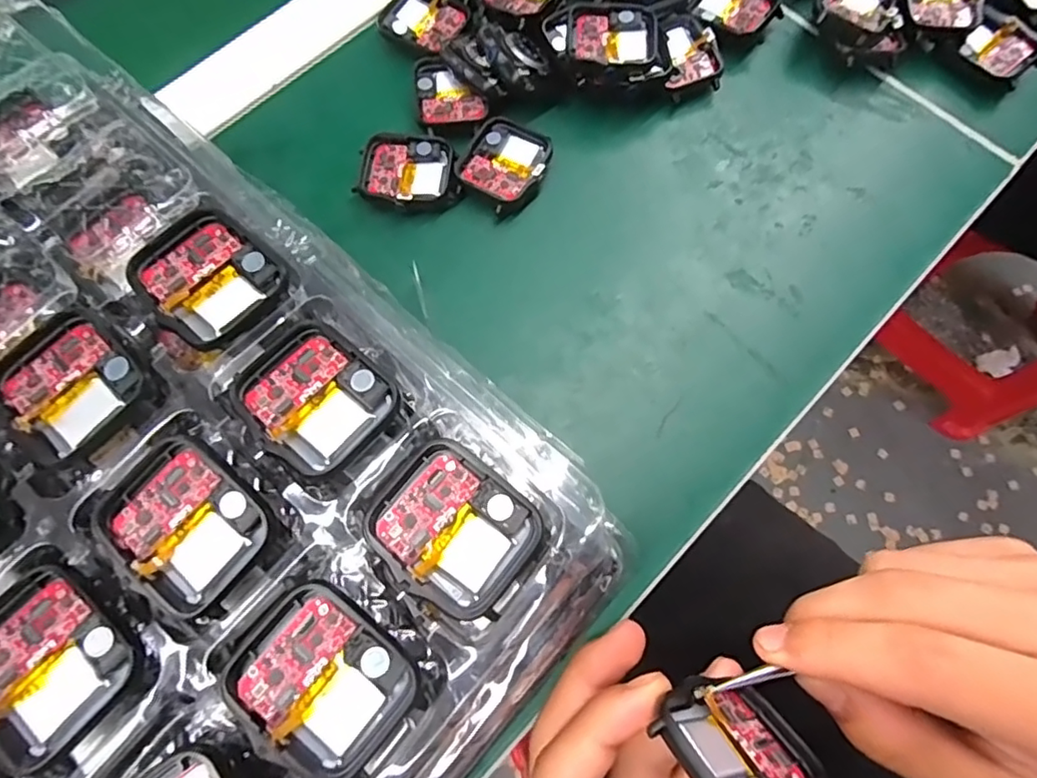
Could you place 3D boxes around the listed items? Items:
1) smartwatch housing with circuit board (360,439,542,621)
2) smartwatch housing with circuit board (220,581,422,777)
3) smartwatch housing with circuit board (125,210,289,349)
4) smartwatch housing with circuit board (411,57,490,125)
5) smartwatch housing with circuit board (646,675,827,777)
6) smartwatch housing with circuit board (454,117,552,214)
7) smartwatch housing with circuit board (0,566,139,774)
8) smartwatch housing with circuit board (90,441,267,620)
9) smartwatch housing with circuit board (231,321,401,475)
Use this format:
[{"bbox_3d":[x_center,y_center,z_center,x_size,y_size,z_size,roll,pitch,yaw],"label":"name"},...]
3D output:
[{"bbox_3d":[-0.018,0.039,0.159,0.043,0.008,0.038,41,78,12],"label":"smartwatch housing with circuit board"},{"bbox_3d":[-0.050,0.075,0.147,0.043,0.012,0.037,39,78,12],"label":"smartwatch housing with circuit board"},{"bbox_3d":[-0.100,-0.037,0.180,0.045,0.005,0.037,40,77,12],"label":"smartwatch housing with circuit board"},{"bbox_3d":[-0.035,-0.150,0.283,0.033,0.008,0.041,-12,73,-2],"label":"smartwatch housing with circuit board"},{"bbox_3d":[0.061,0.101,0.164,0.046,0.037,0.007,8,112,-32],"label":"smartwatch housing with circuit board"},{"bbox_3d":[-0.005,-0.109,0.275,0.042,0.011,0.043,38,77,12],"label":"smartwatch housing with circuit board"},{"bbox_3d":[-0.126,0.071,0.148,0.044,0.006,0.037,39,77,12],"label":"smartwatch housing with circuit board"},{"bbox_3d":[-0.094,0.036,0.157,0.042,0.009,0.036,43,79,13],"label":"smartwatch housing with circuit board"},{"bbox_3d":[-0.062,0.001,0.169,0.043,0.007,0.036,40,78,12],"label":"smartwatch housing with circuit board"}]

